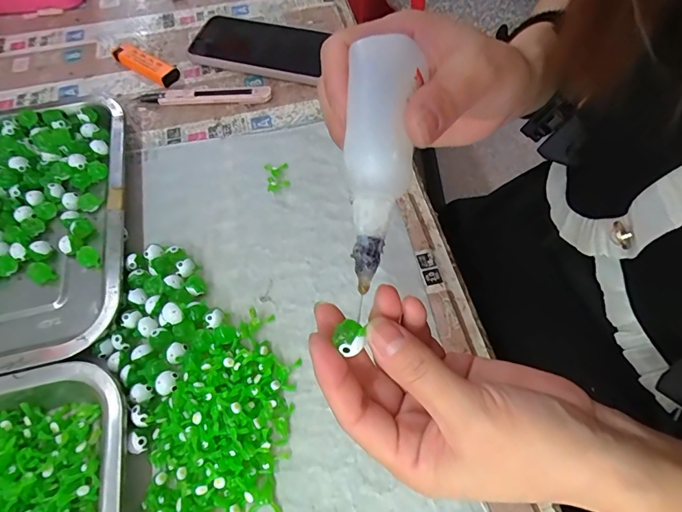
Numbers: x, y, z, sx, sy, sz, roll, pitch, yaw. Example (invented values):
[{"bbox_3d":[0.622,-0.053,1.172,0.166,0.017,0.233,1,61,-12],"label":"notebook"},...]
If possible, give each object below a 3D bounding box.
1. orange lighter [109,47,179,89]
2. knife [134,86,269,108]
[{"bbox_3d":[-0.208,-0.204,0.435,0.084,0.012,0.021,31,64,16],"label":"orange lighter"},{"bbox_3d":[-0.136,-0.161,0.410,0.132,0.013,0.021,3,60,2],"label":"knife"}]

